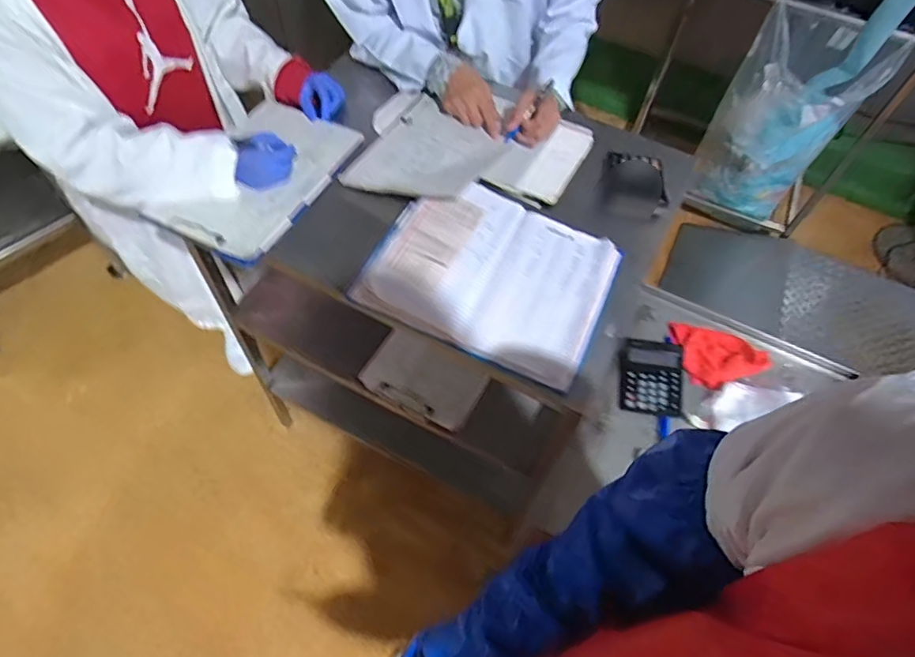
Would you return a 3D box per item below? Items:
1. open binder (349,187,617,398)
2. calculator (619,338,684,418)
[{"bbox_3d":[0.054,-0.086,0.838,0.338,0.040,0.270,27,58,2],"label":"open binder"},{"bbox_3d":[0.343,0.083,0.977,0.115,0.017,0.140,12,65,-1],"label":"calculator"}]

